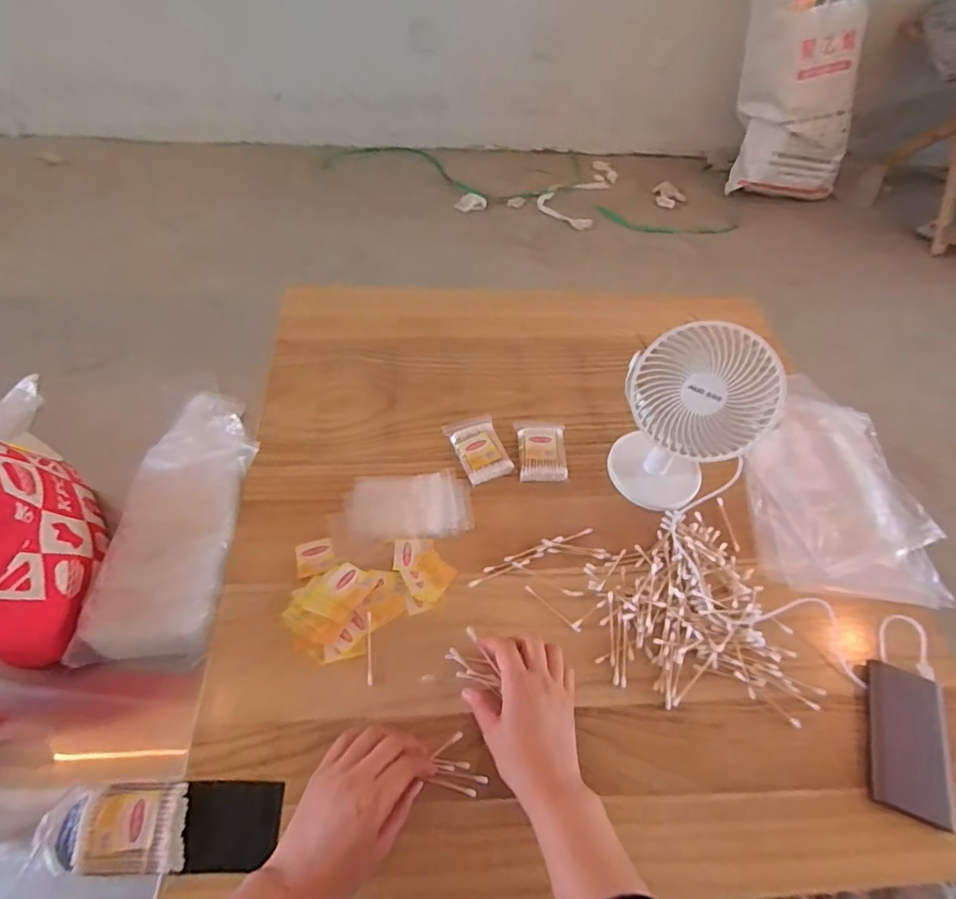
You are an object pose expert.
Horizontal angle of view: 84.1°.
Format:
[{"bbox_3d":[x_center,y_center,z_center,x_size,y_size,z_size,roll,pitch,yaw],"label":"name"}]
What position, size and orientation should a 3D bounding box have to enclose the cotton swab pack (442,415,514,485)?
[{"bbox_3d":[0.001,0.000,0.673,0.062,0.017,0.089,-15,58,-15],"label":"cotton swab pack"}]

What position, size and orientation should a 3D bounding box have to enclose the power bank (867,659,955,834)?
[{"bbox_3d":[0.411,0.277,0.506,0.068,0.013,0.132,19,55,8],"label":"power bank"}]

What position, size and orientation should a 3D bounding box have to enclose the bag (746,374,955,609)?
[{"bbox_3d":[0.457,0.040,0.684,0.225,0.032,0.305,8,55,0],"label":"bag"}]

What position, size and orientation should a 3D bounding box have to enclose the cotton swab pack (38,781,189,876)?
[{"bbox_3d":[-0.296,0.308,0.433,0.111,0.019,0.062,2,55,-4],"label":"cotton swab pack"}]

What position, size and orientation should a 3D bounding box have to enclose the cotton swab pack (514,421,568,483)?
[{"bbox_3d":[0.082,-0.002,0.676,0.061,0.019,0.094,1,55,-5],"label":"cotton swab pack"}]

